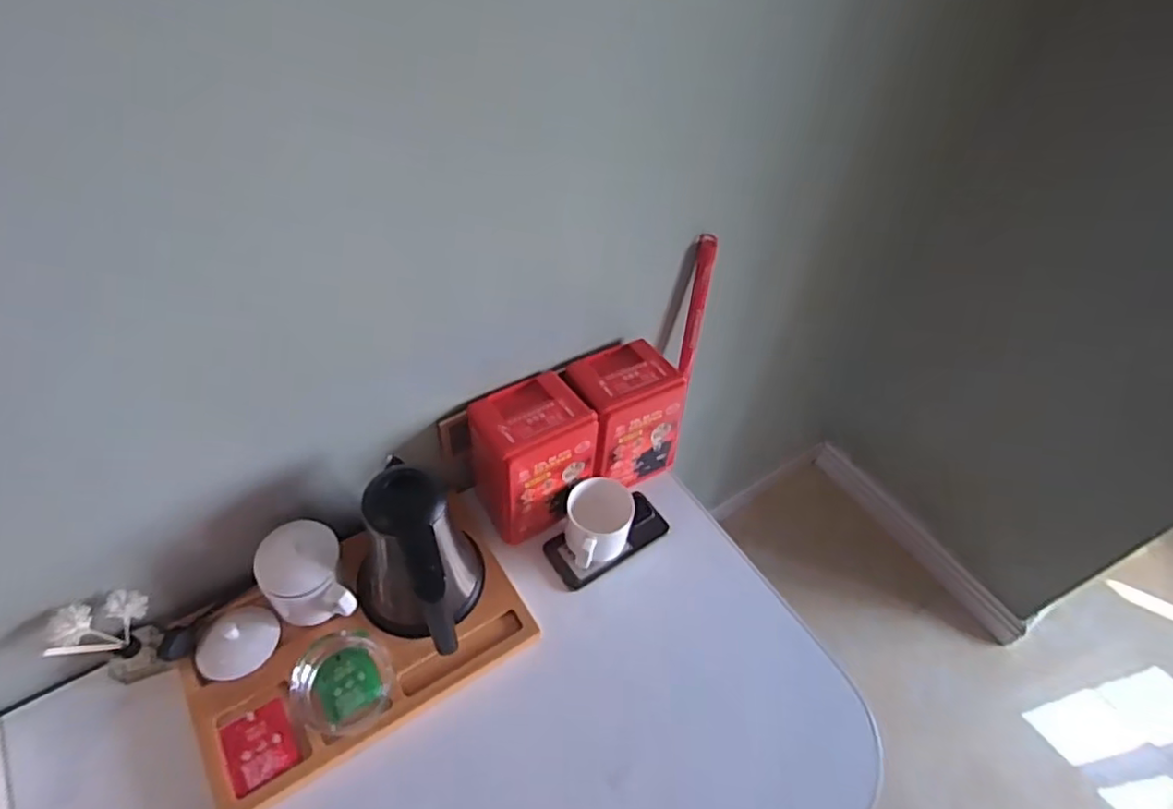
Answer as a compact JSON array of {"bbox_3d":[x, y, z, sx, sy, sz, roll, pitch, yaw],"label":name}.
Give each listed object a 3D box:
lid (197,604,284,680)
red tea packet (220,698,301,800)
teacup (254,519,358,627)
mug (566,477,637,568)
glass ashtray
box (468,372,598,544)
[{"bbox_3d":[-0.399,0.271,0.734,0.073,0.025,0.083,20,52,11],"label":"lid"},{"bbox_3d":[-0.346,0.362,0.681,0.065,0.007,0.076,-25,57,-24],"label":"red tea packet"},{"bbox_3d":[-0.316,0.203,0.731,0.085,0.101,0.109,-25,57,-24],"label":"teacup"},{"bbox_3d":[0.015,0.162,0.828,0.084,0.088,0.118,4,50,-2],"label":"mug"},{"bbox_3d":[-0.272,0.307,0.713,0.110,0.040,0.101,12,50,5],"label":"glass ashtray"},{"bbox_3d":[-0.079,0.075,0.846,0.153,0.178,0.125,-27,58,-25],"label":"box"}]

